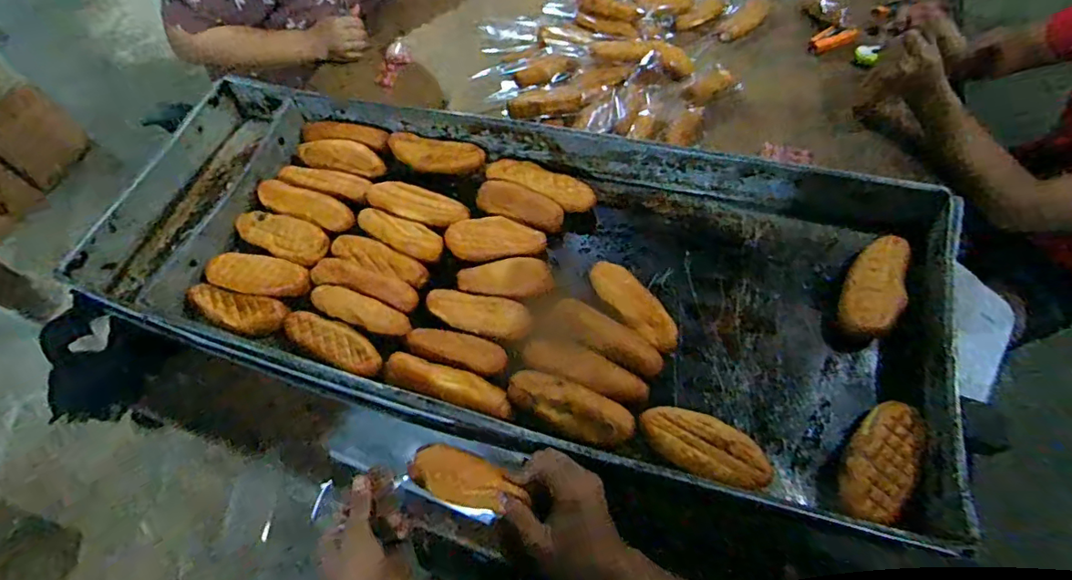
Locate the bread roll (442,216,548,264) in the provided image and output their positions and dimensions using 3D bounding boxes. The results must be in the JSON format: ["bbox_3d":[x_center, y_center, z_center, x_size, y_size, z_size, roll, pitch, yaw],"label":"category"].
[{"bbox_3d":[-0.050,-0.061,0.646,0.121,0.028,0.045,0,62,3],"label":"bread roll"}]

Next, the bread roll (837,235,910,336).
[{"bbox_3d":[0.355,-0.005,0.556,0.050,0.031,0.114,29,66,17],"label":"bread roll"}]

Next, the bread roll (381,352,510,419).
[{"bbox_3d":[-0.093,0.096,0.542,0.139,0.028,0.034,17,64,11],"label":"bread roll"}]

